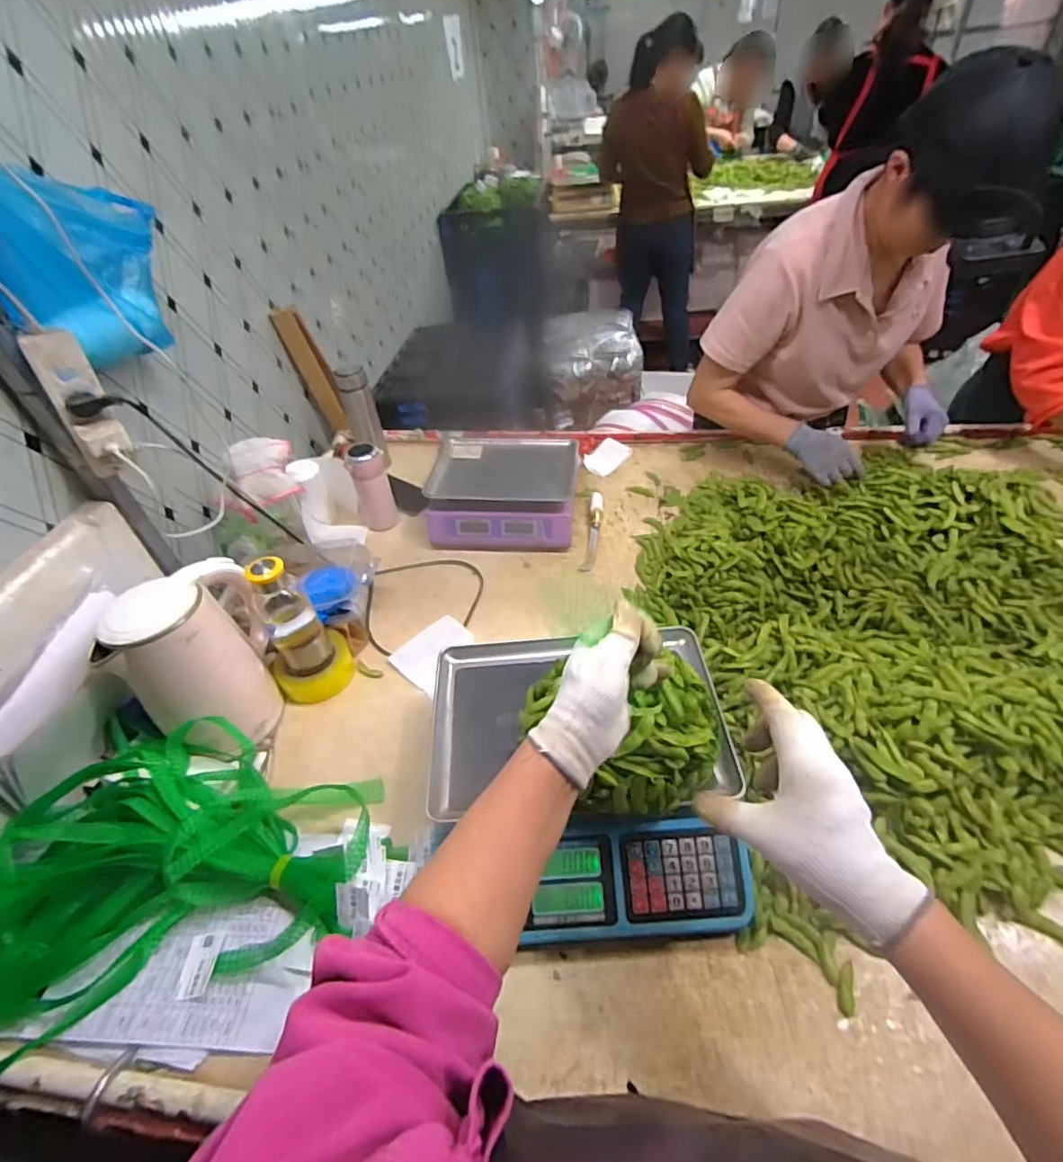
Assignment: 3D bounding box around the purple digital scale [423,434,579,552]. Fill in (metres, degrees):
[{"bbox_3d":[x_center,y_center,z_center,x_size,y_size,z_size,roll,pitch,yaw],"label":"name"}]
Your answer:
[{"bbox_3d":[-0.047,-0.180,1.100,0.279,0.097,0.254,2,44,9],"label":"purple digital scale"}]

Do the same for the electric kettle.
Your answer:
[{"bbox_3d":[-0.426,0.109,0.747,0.180,0.216,0.141,-35,50,-26],"label":"electric kettle"}]

